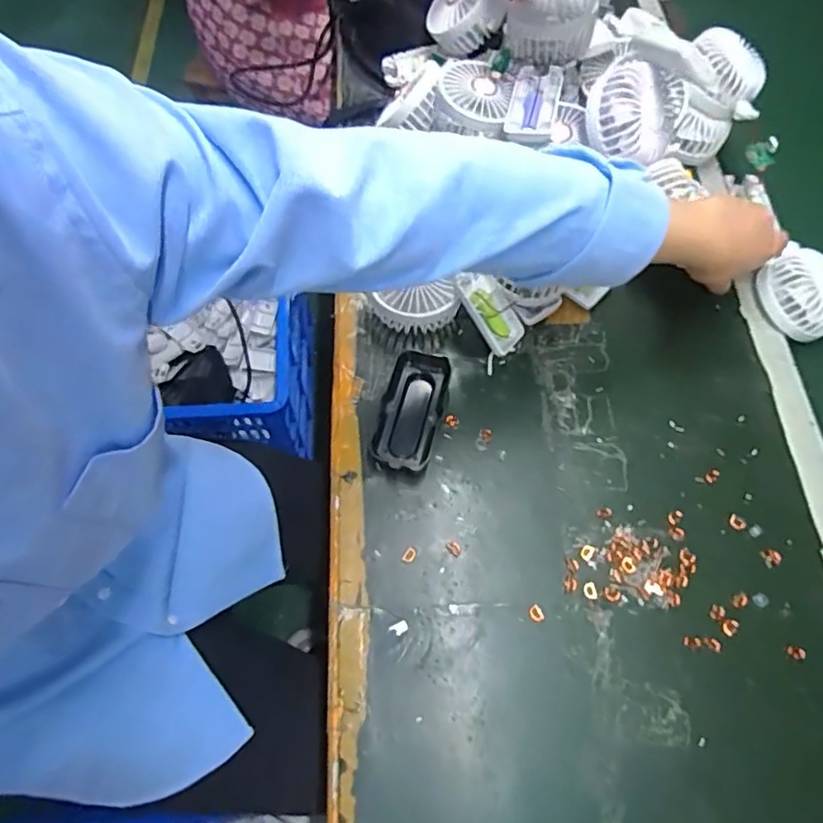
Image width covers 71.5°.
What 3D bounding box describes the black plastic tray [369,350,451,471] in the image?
[{"bbox_3d":[-0.001,0.001,0.508,0.053,0.025,0.107,12,65,4],"label":"black plastic tray"}]

